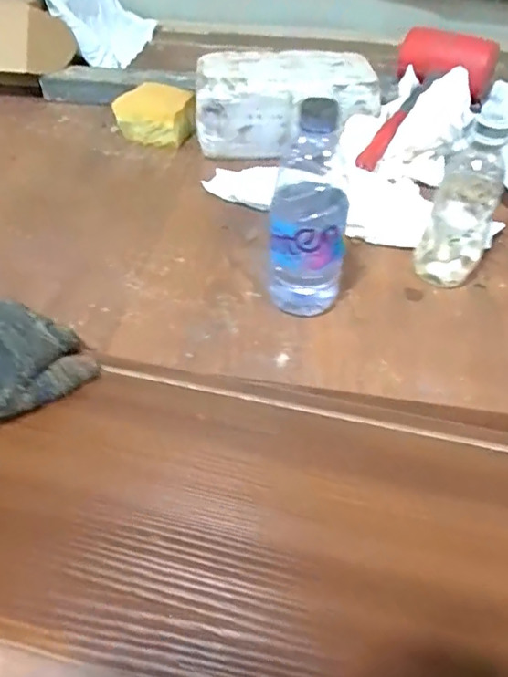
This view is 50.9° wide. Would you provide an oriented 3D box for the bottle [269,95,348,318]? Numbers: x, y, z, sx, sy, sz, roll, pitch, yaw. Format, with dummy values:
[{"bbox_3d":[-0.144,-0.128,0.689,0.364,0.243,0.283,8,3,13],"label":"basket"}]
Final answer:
[{"bbox_3d":[0.046,-0.101,0.464,0.069,0.192,0.053,0,47,0],"label":"bottle"}]

